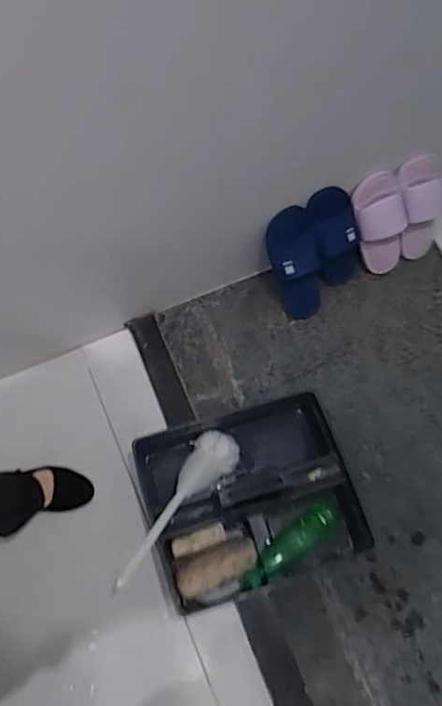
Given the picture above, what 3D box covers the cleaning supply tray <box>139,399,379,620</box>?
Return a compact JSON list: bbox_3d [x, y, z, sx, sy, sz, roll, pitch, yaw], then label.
[{"bbox_3d":[0.056,0.266,1.041,0.369,0.180,0.318,-16,71,-5],"label":"cleaning supply tray"}]

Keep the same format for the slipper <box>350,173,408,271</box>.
[{"bbox_3d":[0.341,-0.264,1.210,0.105,0.241,0.058,-22,35,-7],"label":"slipper"}]

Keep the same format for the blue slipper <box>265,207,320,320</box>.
[{"bbox_3d":[0.159,-0.181,1.187,0.097,0.256,0.073,-22,36,-7],"label":"blue slipper"}]

